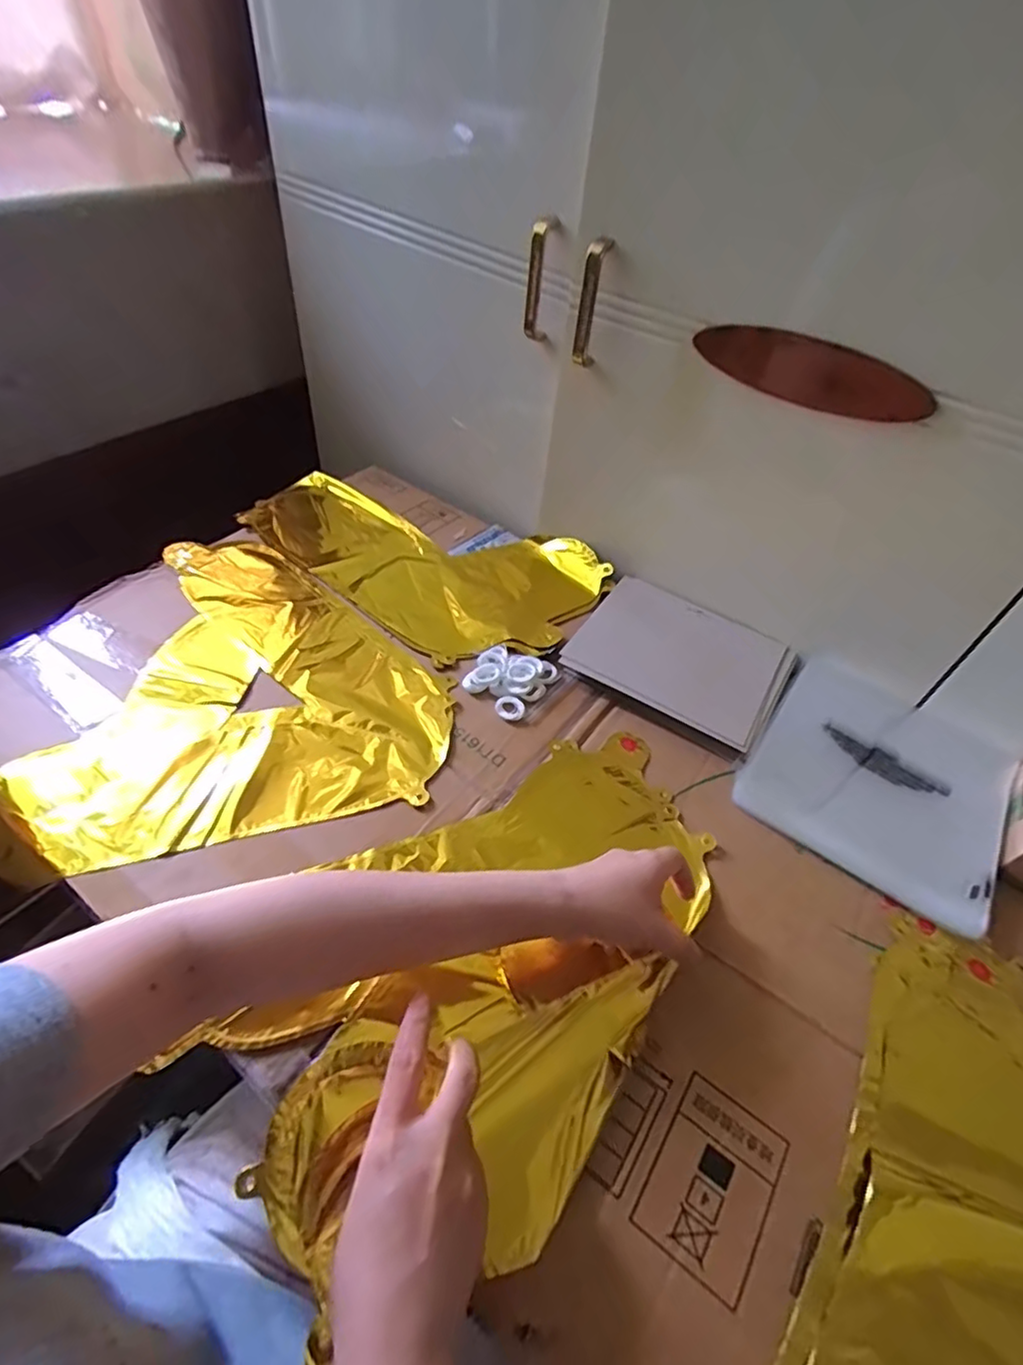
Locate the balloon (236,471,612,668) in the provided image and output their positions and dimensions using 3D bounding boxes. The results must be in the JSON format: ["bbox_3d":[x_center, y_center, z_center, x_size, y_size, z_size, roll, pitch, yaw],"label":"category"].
[{"bbox_3d":[-0.103,-0.157,0.726,0.395,0.027,0.244,35,55,22],"label":"balloon"}]

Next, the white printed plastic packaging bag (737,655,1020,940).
[{"bbox_3d":[0.332,0.082,0.556,0.198,0.012,0.215,32,54,20],"label":"white printed plastic packaging bag"}]

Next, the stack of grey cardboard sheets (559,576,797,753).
[{"bbox_3d":[0.173,-0.029,0.628,0.194,0.015,0.159,28,53,17],"label":"stack of grey cardboard sheets"}]

